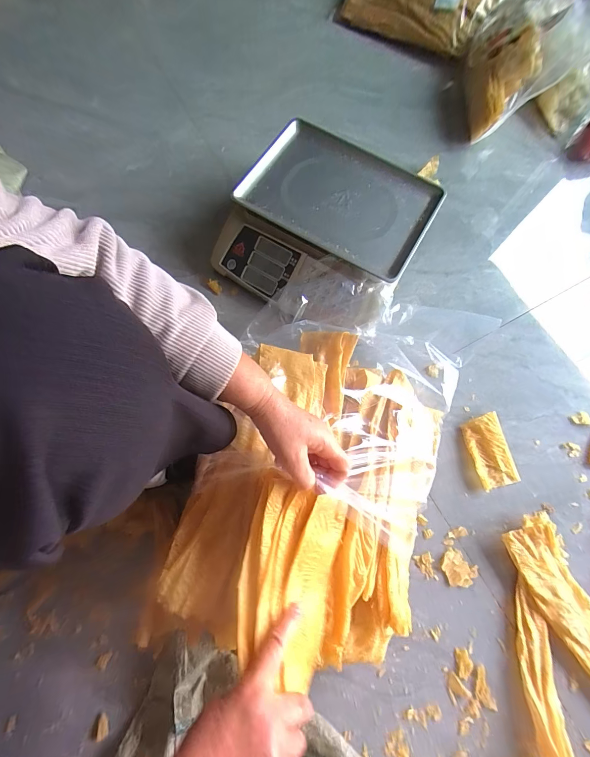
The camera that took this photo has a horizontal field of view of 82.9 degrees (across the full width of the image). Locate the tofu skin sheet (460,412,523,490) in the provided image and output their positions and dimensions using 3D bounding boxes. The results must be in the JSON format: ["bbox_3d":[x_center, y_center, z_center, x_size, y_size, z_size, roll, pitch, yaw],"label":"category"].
[{"bbox_3d":[0.346,0.129,0.592,0.071,0.016,0.121,-14,74,-7],"label":"tofu skin sheet"}]

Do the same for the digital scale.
[{"bbox_3d":[0.058,-0.299,0.652,0.348,0.127,0.315,31,74,7],"label":"digital scale"}]

